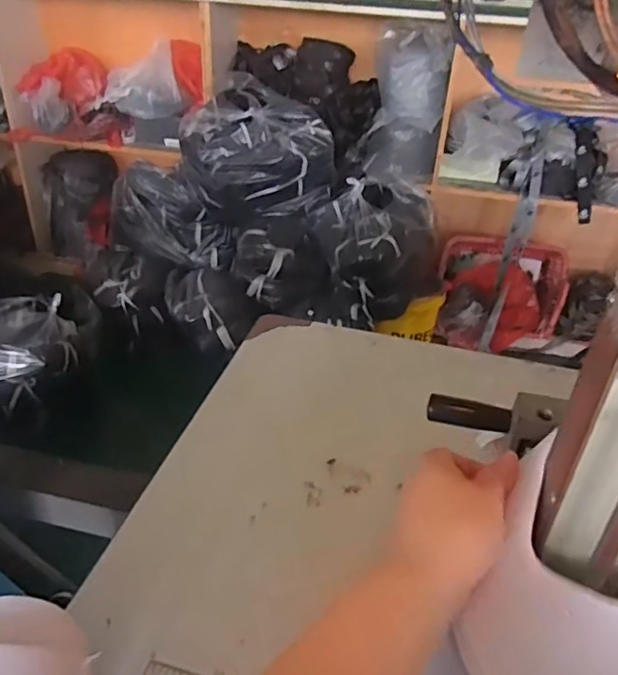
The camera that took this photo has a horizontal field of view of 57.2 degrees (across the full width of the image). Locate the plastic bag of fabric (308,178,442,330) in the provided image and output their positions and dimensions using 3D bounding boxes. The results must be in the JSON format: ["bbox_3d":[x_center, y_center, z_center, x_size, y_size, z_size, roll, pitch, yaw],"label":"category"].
[{"bbox_3d":[0.228,-0.281,1.788,0.346,0.369,0.308,-15,37,-27],"label":"plastic bag of fabric"}]

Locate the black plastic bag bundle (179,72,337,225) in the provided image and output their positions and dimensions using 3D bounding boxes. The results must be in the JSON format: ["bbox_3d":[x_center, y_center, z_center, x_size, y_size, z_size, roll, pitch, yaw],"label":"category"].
[{"bbox_3d":[-0.167,-0.582,1.783,0.452,0.335,0.327,-3,34,-11],"label":"black plastic bag bundle"}]

